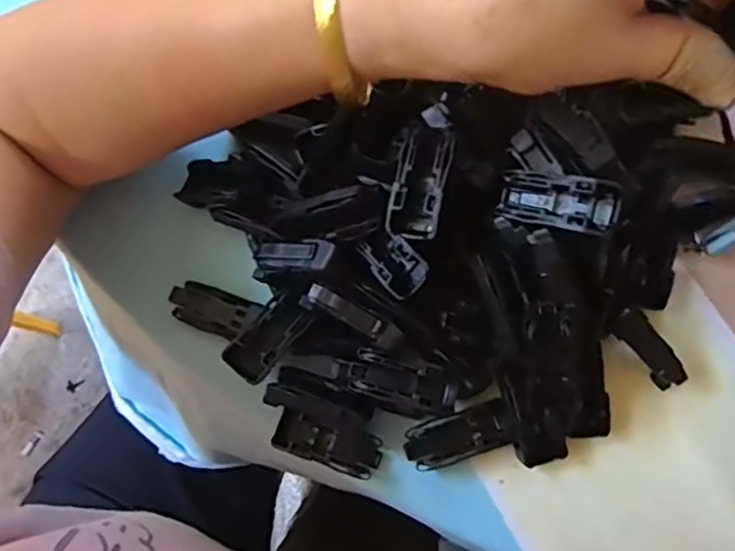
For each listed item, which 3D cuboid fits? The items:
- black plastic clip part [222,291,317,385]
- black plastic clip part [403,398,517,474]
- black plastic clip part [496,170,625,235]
[{"bbox_3d":[-0.043,0.026,0.274,0.020,0.005,0.040,40,79,8],"label":"black plastic clip part"},{"bbox_3d":[0.042,0.072,0.283,0.048,0.013,0.020,-18,77,-6],"label":"black plastic clip part"},{"bbox_3d":[0.074,-0.027,0.245,0.047,0.016,0.018,15,73,38],"label":"black plastic clip part"}]

